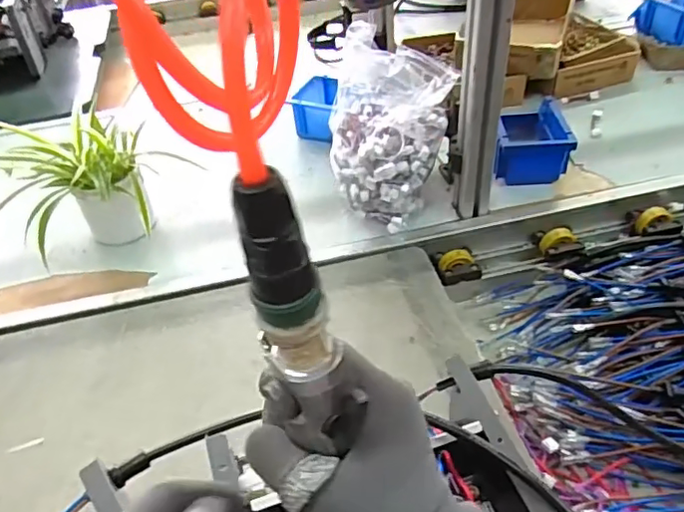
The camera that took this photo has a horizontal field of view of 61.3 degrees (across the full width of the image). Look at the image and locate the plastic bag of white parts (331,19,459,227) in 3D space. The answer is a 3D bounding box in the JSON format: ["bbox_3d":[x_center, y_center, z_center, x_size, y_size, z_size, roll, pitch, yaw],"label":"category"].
[{"bbox_3d":[0.064,-0.165,0.783,0.161,0.203,0.177,-2,44,4],"label":"plastic bag of white parts"}]

